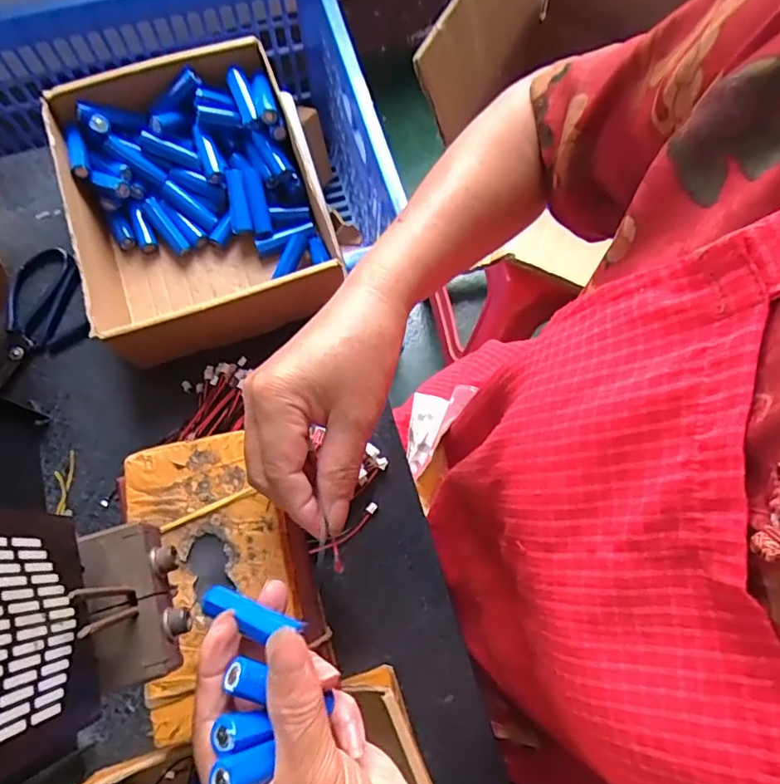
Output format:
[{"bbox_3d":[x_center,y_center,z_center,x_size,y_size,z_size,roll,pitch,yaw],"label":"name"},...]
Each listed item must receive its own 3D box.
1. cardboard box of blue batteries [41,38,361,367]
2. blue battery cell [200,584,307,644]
[{"bbox_3d":[-0.149,-0.145,0.432,0.166,0.070,0.217,-19,74,-6],"label":"cardboard box of blue batteries"},{"bbox_3d":[-0.061,0.097,0.244,0.050,0.011,0.014,12,73,21],"label":"blue battery cell"}]

